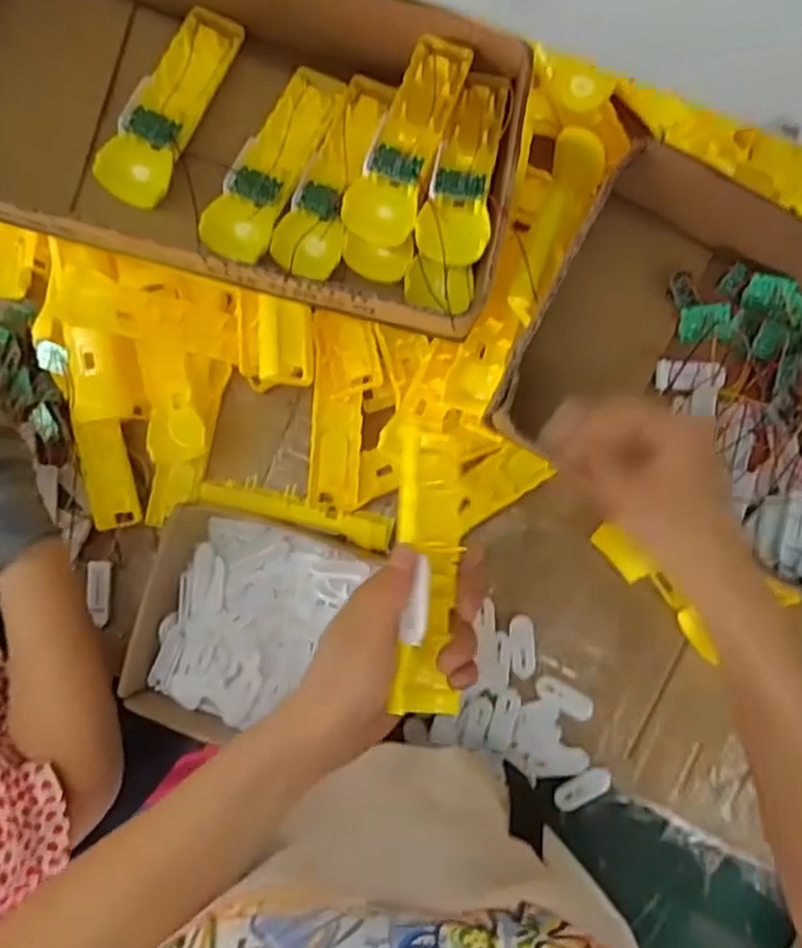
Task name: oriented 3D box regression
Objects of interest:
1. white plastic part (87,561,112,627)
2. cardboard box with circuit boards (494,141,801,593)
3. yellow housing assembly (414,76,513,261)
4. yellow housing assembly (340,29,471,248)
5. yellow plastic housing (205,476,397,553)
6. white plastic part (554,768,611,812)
[{"bbox_3d":[-0.275,0.108,0.648,0.020,0.016,0.057,-1,82,4],"label":"white plastic part"},{"bbox_3d":[0.316,-0.045,0.540,0.402,0.077,0.253,29,86,8],"label":"cardboard box with circuit boards"},{"bbox_3d":[0.047,-0.227,0.524,0.048,0.028,0.156,8,83,6],"label":"yellow housing assembly"},{"bbox_3d":[0.006,-0.244,0.526,0.045,0.029,0.156,20,84,7],"label":"yellow housing assembly"},{"bbox_3d":[-0.088,0.032,0.615,0.161,0.038,0.031,15,84,-9],"label":"yellow plastic housing"},{"bbox_3d":[0.152,0.264,0.599,0.050,0.012,0.020,-30,81,0],"label":"white plastic part"}]

